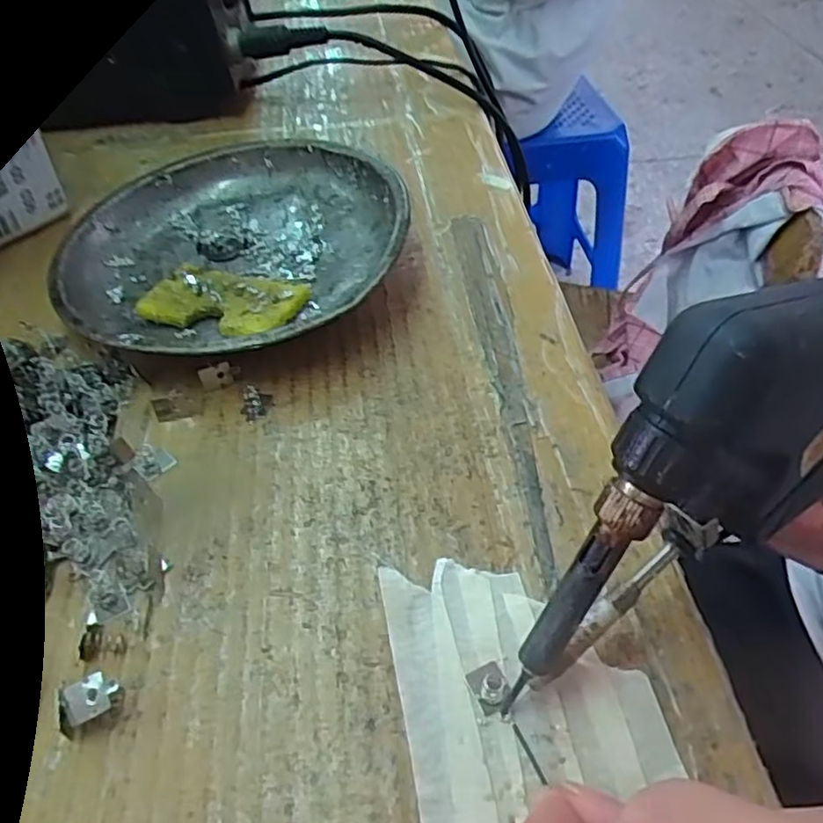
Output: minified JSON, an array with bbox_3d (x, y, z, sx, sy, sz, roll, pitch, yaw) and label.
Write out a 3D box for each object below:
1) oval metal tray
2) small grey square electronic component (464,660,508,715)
[{"bbox_3d":[-0.072,-0.070,0.286,0.140,0.028,0.133,35,57,30],"label":"oval metal tray"},{"bbox_3d":[0.020,0.070,0.174,0.009,0.004,0.012,-20,50,-17],"label":"small grey square electronic component"}]

